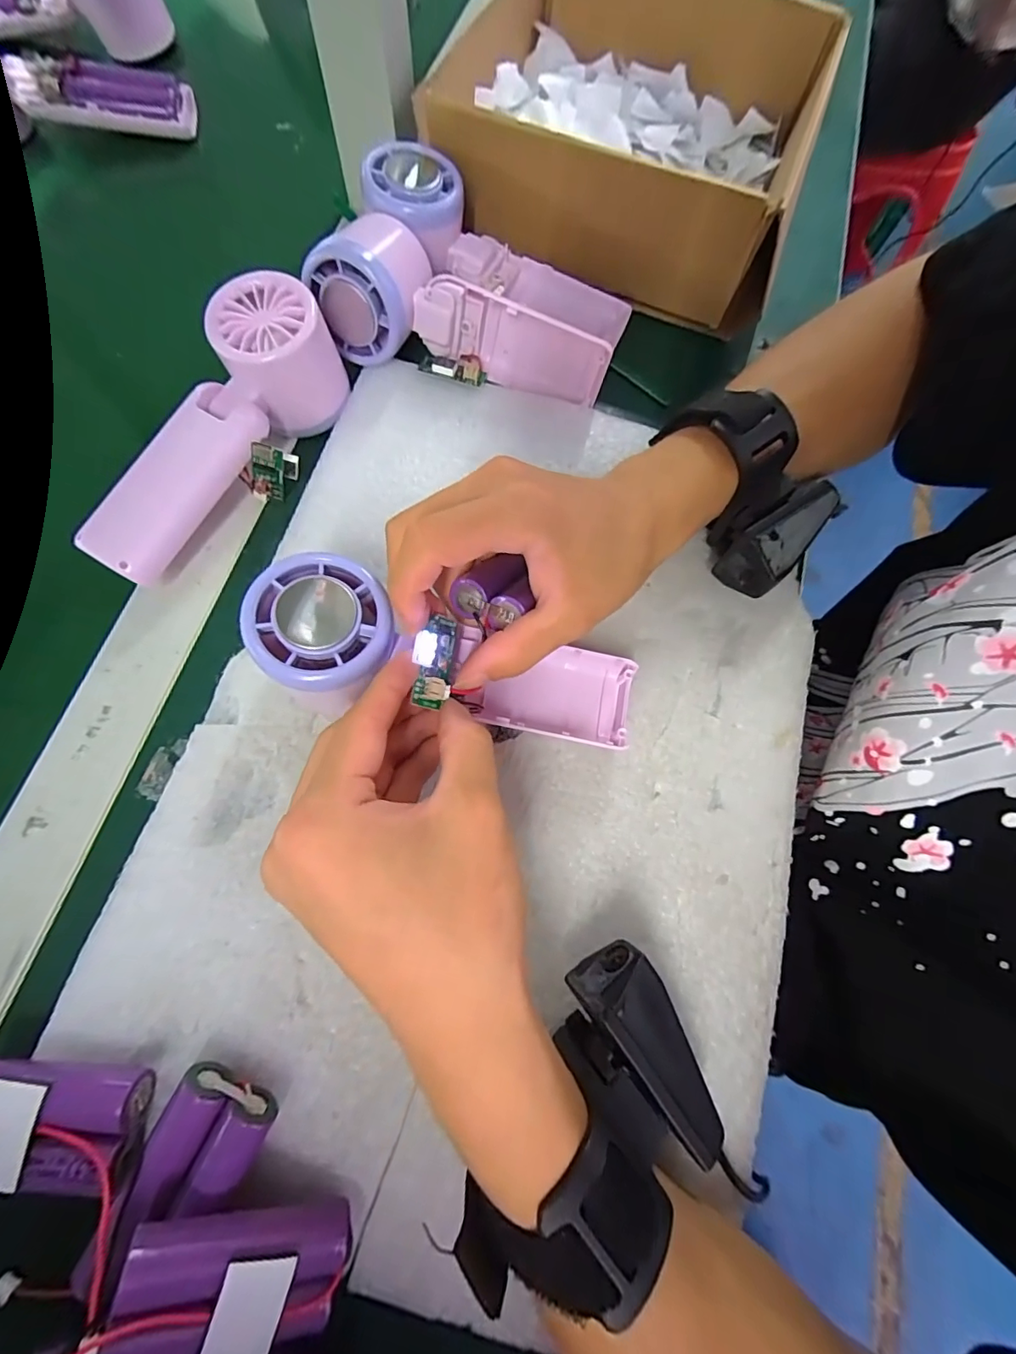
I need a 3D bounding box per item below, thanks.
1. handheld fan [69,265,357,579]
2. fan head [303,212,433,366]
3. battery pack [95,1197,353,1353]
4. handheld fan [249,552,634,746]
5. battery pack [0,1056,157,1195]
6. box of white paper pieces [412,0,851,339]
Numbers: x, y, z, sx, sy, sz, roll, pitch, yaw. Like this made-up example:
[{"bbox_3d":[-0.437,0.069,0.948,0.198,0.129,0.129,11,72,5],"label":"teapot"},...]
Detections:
[{"bbox_3d":[-0.142,-0.121,0.250,0.058,0.049,0.163,26,73,4],"label":"handheld fan"},{"bbox_3d":[-0.076,-0.217,0.278,0.055,0.055,0.062,13,73,0],"label":"fan head"},{"bbox_3d":[-0.088,0.198,0.162,0.066,0.019,0.036,17,71,-23],"label":"battery pack"},{"bbox_3d":[-0.021,-0.007,0.212,0.164,0.029,0.056,16,74,-21],"label":"handheld fan"},{"bbox_3d":[-0.168,0.158,0.178,0.070,0.020,0.032,4,74,-4],"label":"battery pack"},{"bbox_3d":[0.084,-0.370,0.327,0.219,0.063,0.238,18,73,1],"label":"box of white paper pieces"}]

